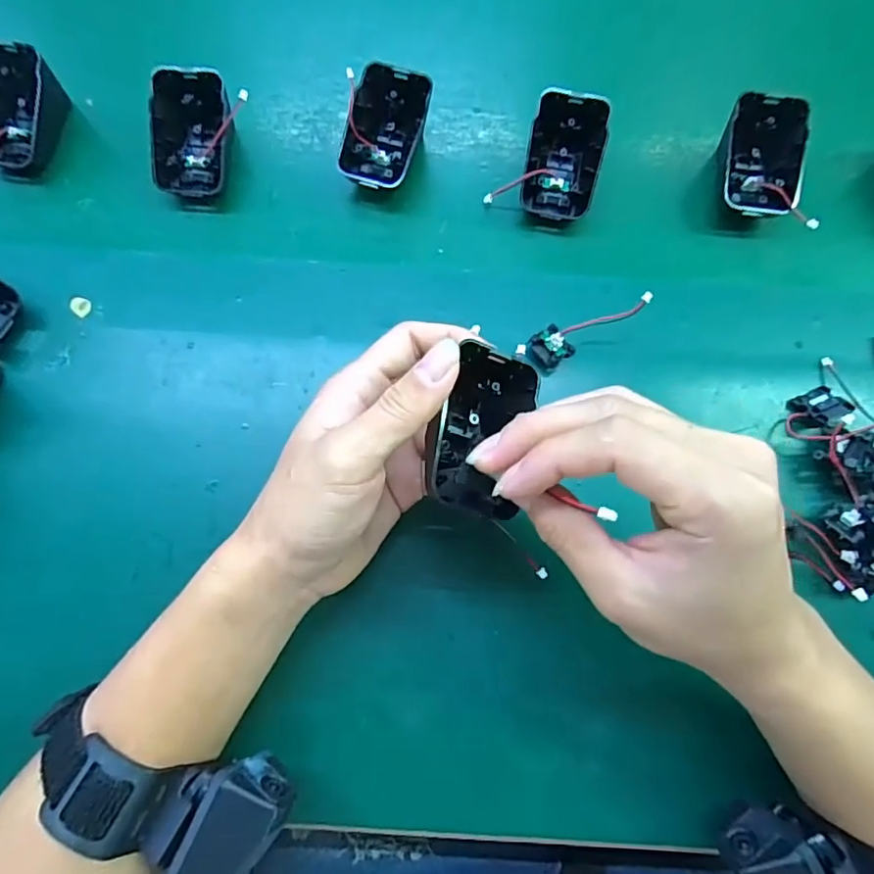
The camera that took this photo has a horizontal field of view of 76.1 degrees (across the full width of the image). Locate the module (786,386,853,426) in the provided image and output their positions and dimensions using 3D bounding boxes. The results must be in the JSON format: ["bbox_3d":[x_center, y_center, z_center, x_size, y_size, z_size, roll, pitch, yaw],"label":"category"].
[{"bbox_3d":[0.211,-0.017,0.306,0.024,0.008,0.026,-32,41,0],"label":"module"}]

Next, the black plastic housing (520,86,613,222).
[{"bbox_3d":[0.077,-0.169,0.343,0.044,0.043,0.061,11,75,2],"label":"black plastic housing"}]

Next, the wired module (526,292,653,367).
[{"bbox_3d":[0.085,-0.060,0.310,0.069,0.016,0.025,-23,75,18],"label":"wired module"}]

